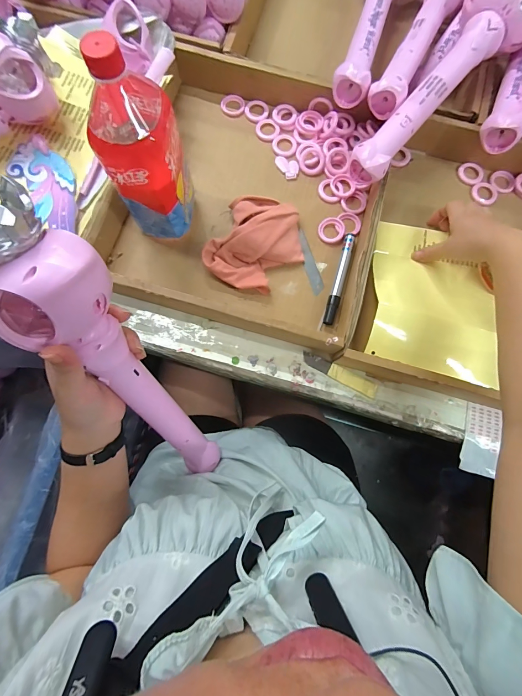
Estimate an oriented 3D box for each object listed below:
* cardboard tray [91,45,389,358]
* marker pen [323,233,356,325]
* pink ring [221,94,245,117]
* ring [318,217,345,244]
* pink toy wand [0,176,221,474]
[{"bbox_3d":[0.000,-0.210,0.446,0.315,0.054,0.379,15,80,2],"label":"cardboard tray"},{"bbox_3d":[0.109,-0.097,0.445,0.015,0.012,0.137,17,80,2],"label":"marker pen"},{"bbox_3d":[-0.044,-0.382,0.506,0.037,0.004,0.038,0,80,-1],"label":"pink ring"},{"bbox_3d":[0.101,-0.169,0.460,0.036,0.009,0.037,0,80,-1],"label":"ring"},{"bbox_3d":[-0.128,0.023,0.319,0.078,0.346,0.077,-25,49,-5],"label":"pink toy wand"}]

